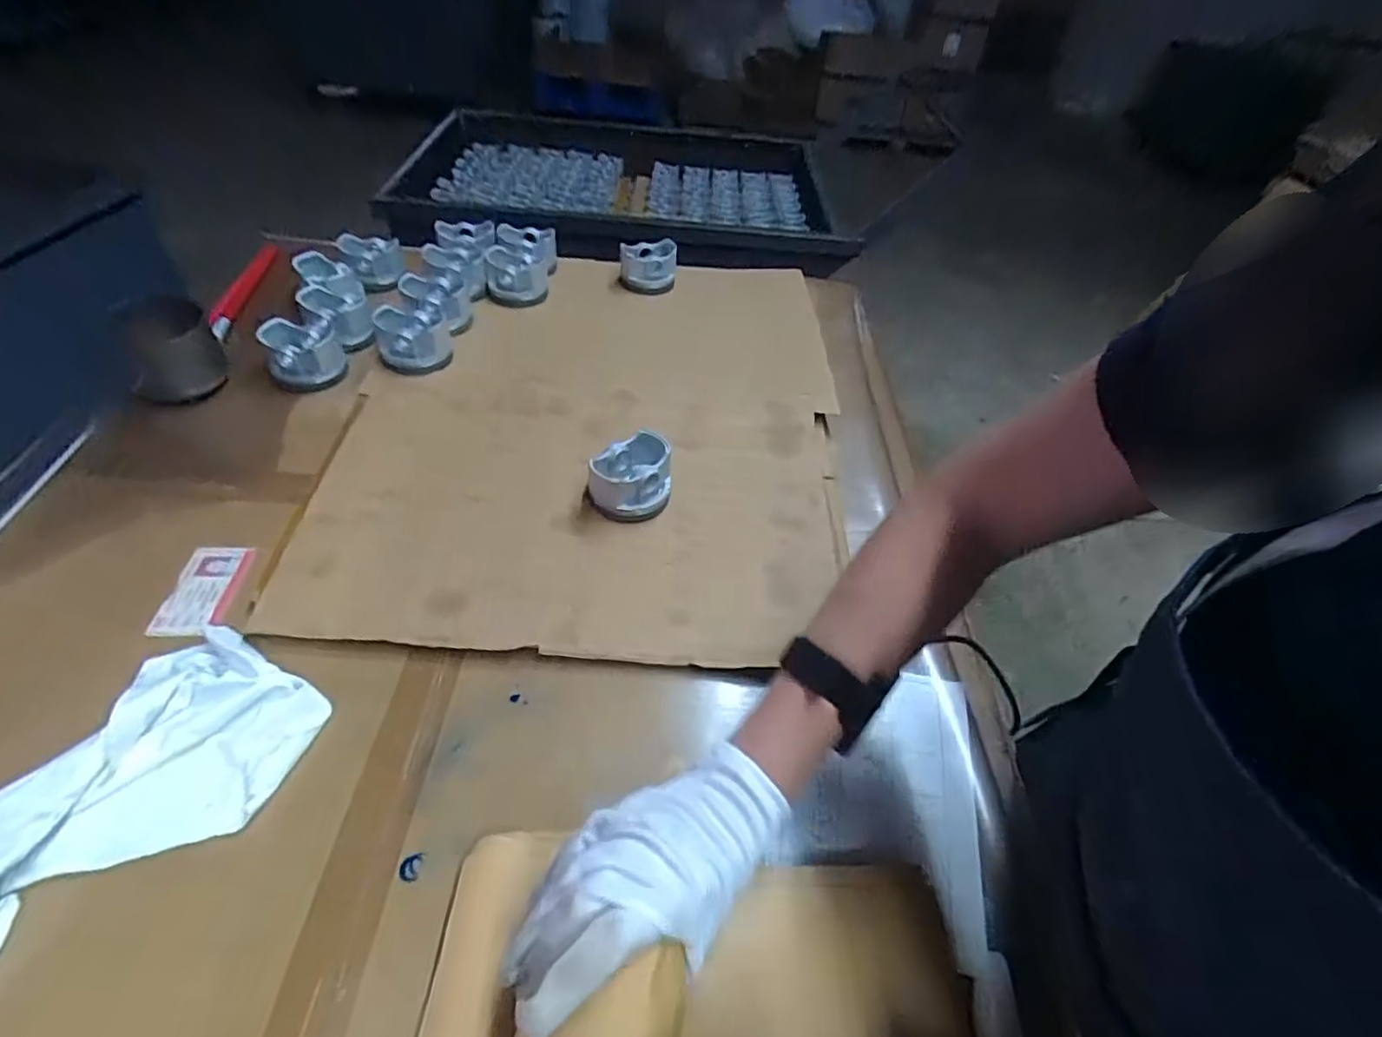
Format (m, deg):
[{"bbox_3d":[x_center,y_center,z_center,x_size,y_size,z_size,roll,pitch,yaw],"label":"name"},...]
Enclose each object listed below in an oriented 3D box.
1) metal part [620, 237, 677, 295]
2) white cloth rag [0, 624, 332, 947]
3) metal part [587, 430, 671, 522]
[{"bbox_3d":[-0.061,-0.363,0.905,0.081,0.048,0.064,-3,51,-9],"label":"metal part"},{"bbox_3d":[-0.395,0.183,0.393,0.162,0.039,0.285,32,54,19],"label":"white cloth rag"},{"bbox_3d":[-0.057,-0.039,0.605,0.072,0.056,0.069,3,50,-4],"label":"metal part"}]

